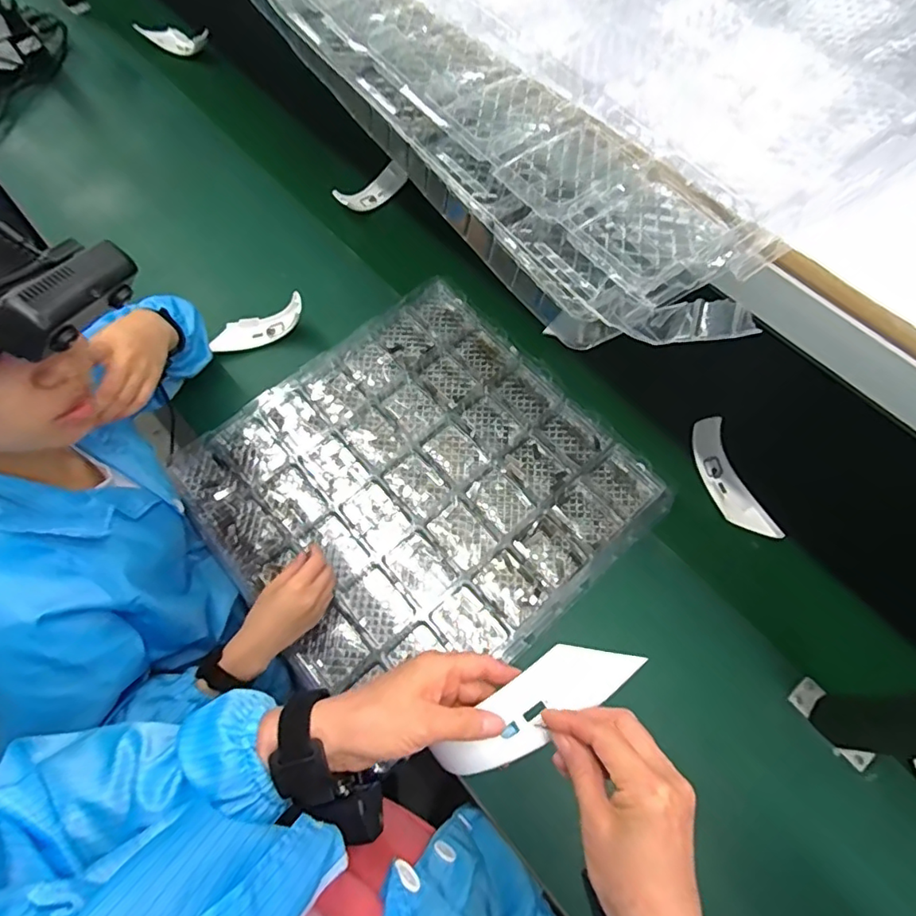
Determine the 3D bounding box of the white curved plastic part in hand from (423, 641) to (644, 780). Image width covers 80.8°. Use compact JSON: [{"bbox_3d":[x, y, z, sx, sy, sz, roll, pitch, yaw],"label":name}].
[{"bbox_3d":[0.056,0.178,0.389,0.159,0.022,0.047,-31,71,-7],"label":"white curved plastic part in hand"}]

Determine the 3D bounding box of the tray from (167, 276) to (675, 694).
[{"bbox_3d":[-0.056,0.036,0.739,0.501,0.031,0.493,-38,73,-16],"label":"tray"}]

